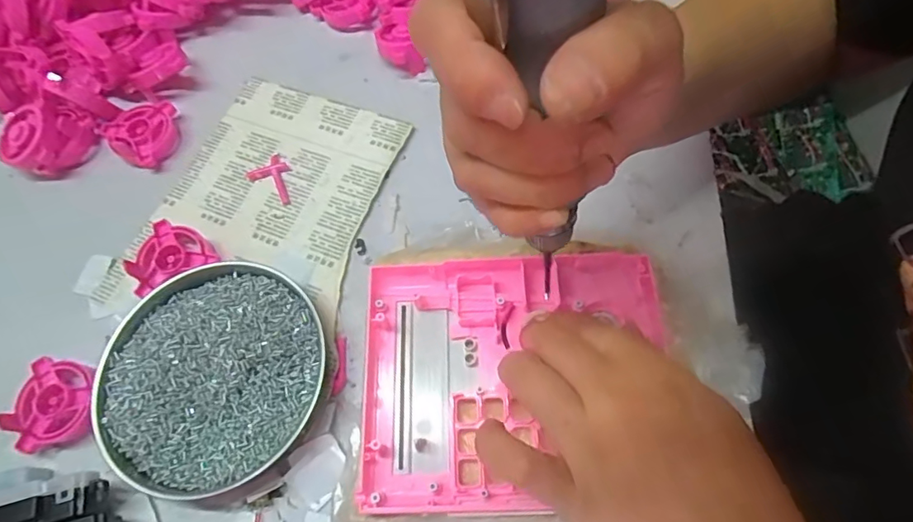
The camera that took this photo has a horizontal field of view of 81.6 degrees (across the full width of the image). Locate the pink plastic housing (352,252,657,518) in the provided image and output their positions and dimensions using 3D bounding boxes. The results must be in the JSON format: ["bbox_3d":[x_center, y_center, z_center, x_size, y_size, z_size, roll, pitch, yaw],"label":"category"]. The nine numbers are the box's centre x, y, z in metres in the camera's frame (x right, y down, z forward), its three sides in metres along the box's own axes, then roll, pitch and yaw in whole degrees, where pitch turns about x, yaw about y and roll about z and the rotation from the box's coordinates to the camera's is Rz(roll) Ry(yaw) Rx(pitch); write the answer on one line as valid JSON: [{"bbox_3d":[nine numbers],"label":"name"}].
[{"bbox_3d":[0.031,0.061,0.288,0.163,0.015,0.133,-4,66,0],"label":"pink plastic housing"}]

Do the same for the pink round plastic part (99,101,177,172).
[{"bbox_3d":[-0.240,-0.100,0.409,0.053,0.020,0.051,-1,66,3],"label":"pink round plastic part"}]

